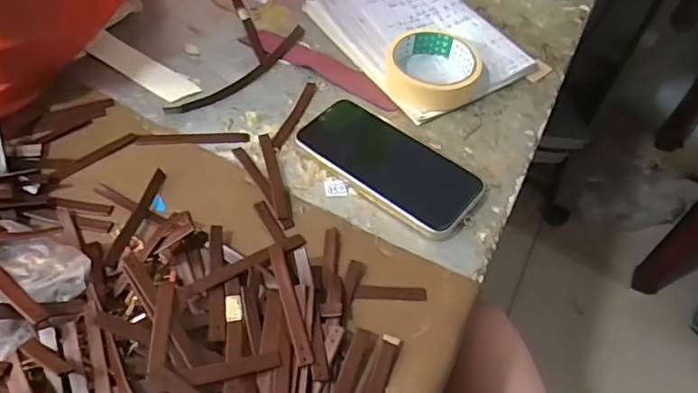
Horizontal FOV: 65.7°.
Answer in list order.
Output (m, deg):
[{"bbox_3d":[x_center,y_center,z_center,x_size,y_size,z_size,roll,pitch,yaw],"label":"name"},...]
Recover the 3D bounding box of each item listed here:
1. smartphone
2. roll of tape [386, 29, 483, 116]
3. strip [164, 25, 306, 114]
[{"bbox_3d":[0.030,-0.028,0.459,0.158,0.014,0.076,33,56,19],"label":"smartphone"},{"bbox_3d":[0.081,-0.121,0.527,0.087,0.031,0.095,3,51,-3],"label":"roll of tape"},{"bbox_3d":[-0.102,-0.124,0.533,0.025,0.006,0.177,34,56,20],"label":"strip"}]

